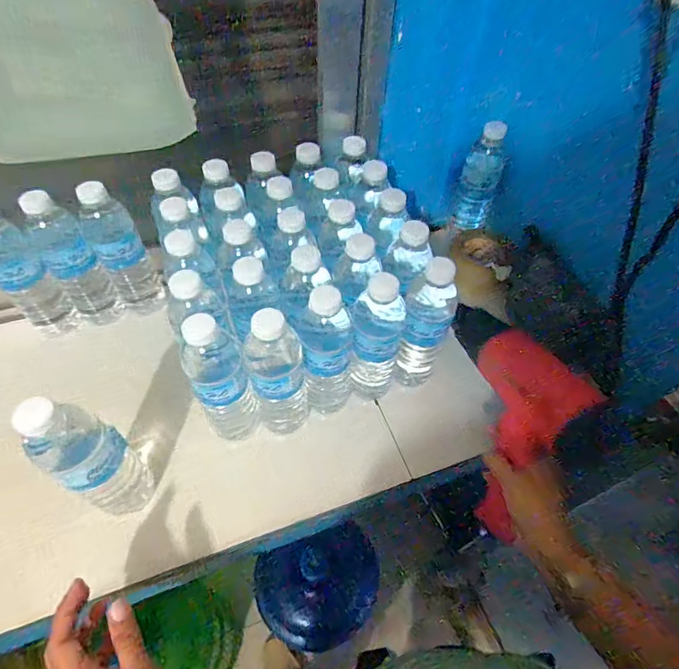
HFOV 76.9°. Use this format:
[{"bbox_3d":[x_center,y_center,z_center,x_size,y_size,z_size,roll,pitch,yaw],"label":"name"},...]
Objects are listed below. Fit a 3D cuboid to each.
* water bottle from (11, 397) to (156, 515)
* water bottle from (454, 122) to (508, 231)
[{"bbox_3d":[-0.240,0.124,0.422,0.051,0.209,0.060,27,57,16],"label":"water bottle"},{"bbox_3d":[0.220,-0.244,0.673,0.052,0.163,0.062,15,54,8],"label":"water bottle"}]

